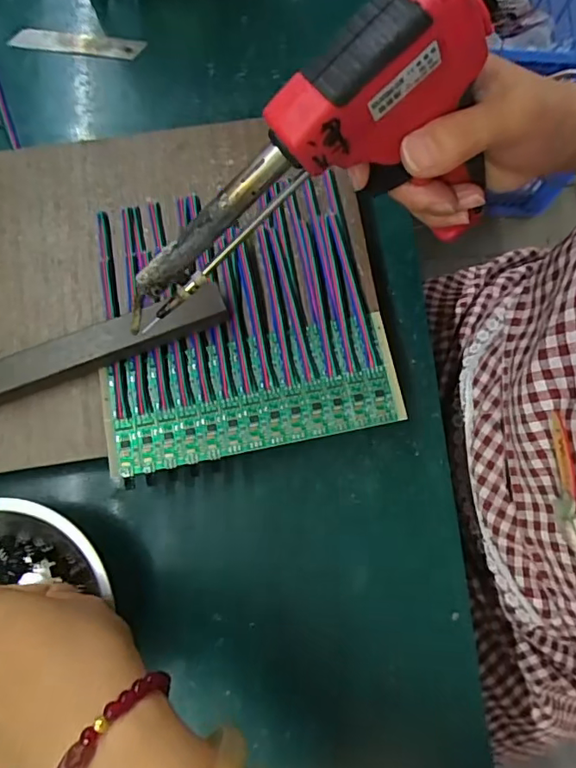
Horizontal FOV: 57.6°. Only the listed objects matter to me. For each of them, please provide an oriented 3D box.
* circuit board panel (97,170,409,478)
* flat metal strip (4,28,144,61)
[{"bbox_3d":[-0.030,-0.039,0.305,0.161,0.010,0.154,-11,78,-2],"label":"circuit board panel"},{"bbox_3d":[-0.159,-0.256,0.395,0.100,0.004,0.017,5,86,1],"label":"flat metal strip"}]

